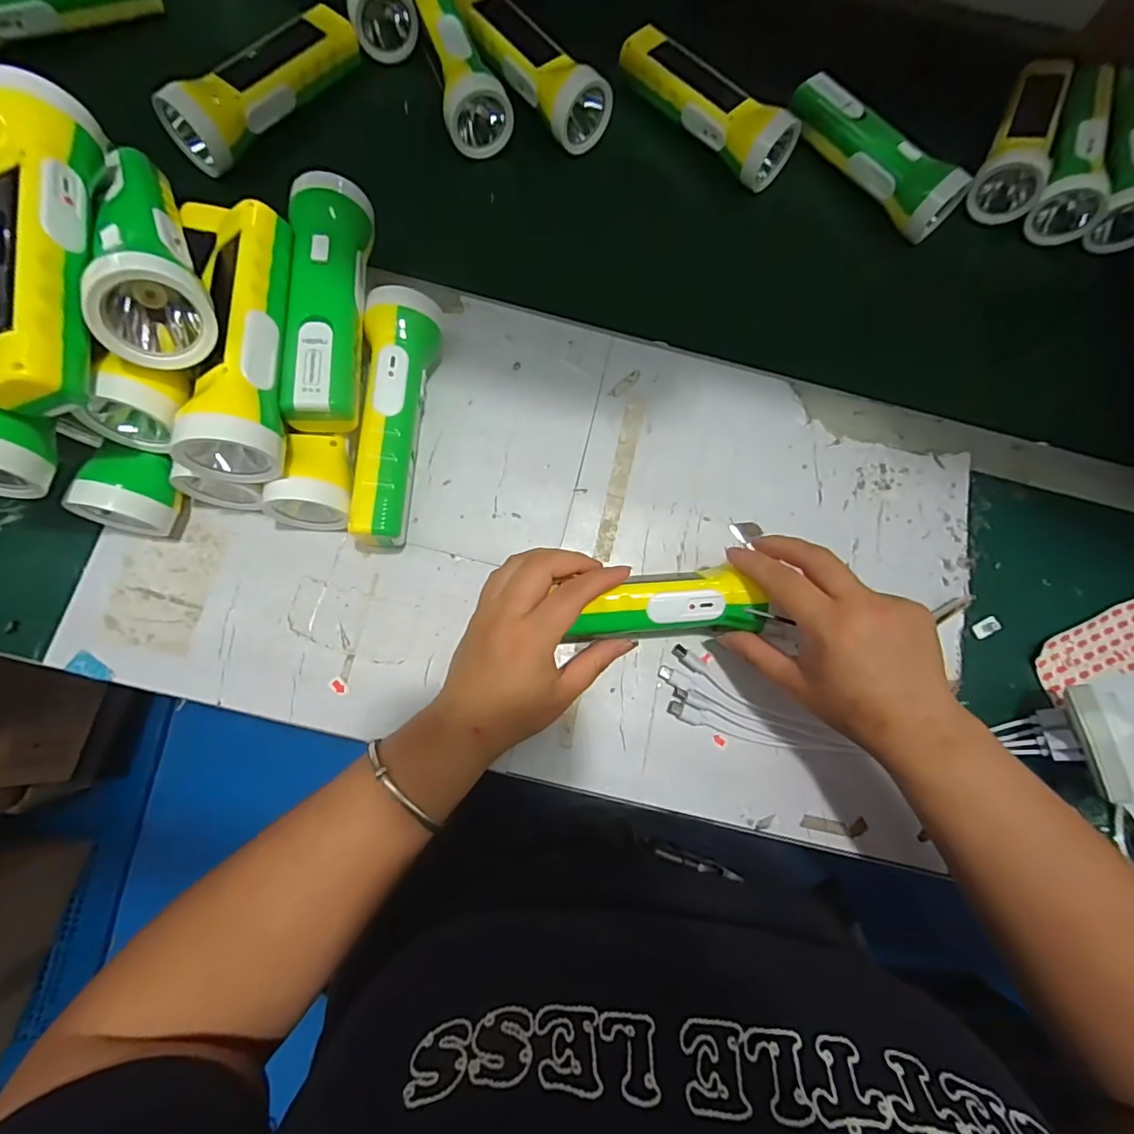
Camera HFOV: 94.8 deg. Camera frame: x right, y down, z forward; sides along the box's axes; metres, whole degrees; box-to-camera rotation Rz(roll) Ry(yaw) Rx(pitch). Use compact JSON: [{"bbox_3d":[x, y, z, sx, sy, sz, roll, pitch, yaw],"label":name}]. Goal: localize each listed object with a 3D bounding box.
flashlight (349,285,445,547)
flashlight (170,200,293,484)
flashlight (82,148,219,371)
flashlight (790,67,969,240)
[{"bbox_3d":[-0.116,-0.102,0.350,0.044,0.046,0.174,5,78,-4],"label":"flashlight"},{"bbox_3d":[-0.187,-0.135,0.294,0.044,0.040,0.164,-2,78,-6],"label":"flashlight"},{"bbox_3d":[-0.229,-0.185,0.285,0.048,0.048,0.178,-19,69,-8],"label":"flashlight"},{"bbox_3d":[0.261,-0.354,0.446,0.165,0.047,0.049,45,78,5],"label":"flashlight"}]

